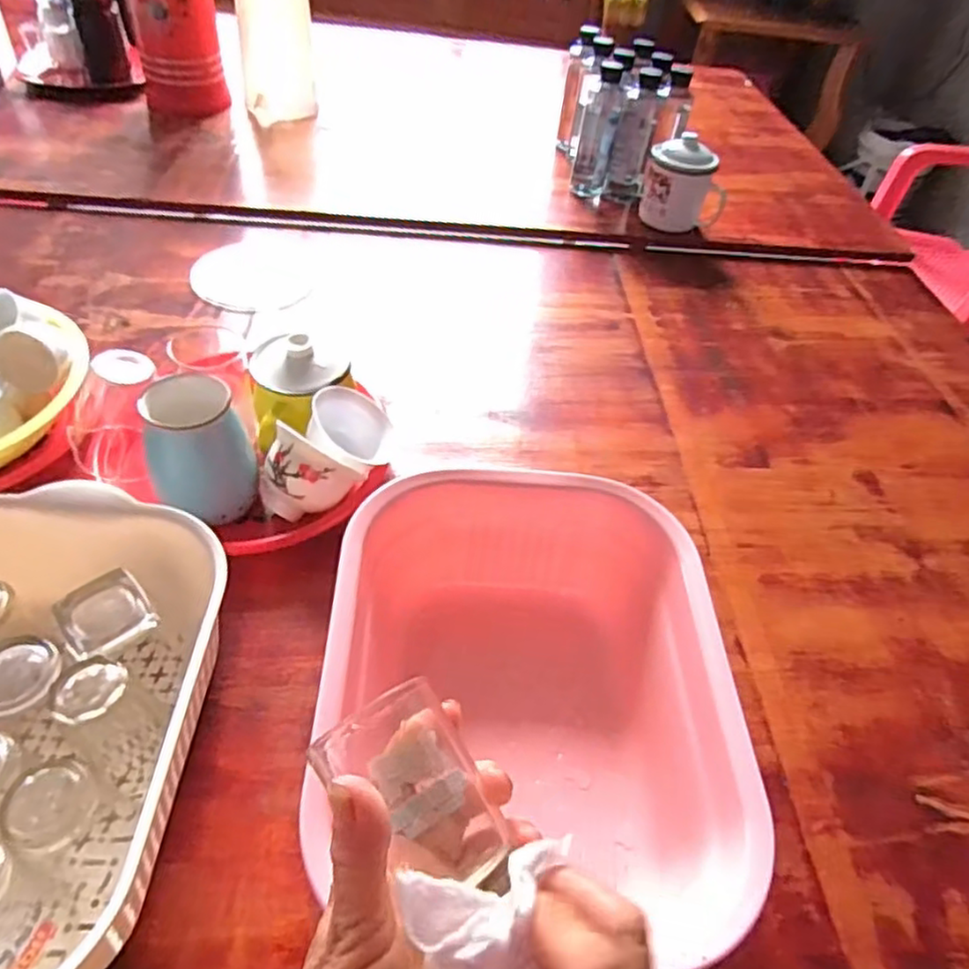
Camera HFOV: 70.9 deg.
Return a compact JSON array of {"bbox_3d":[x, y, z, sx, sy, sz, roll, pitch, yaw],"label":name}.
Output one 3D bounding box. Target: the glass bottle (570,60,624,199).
[{"bbox_3d":[0.171,-0.527,1.030,0.054,0.186,0.062,8,46,0],"label":"glass bottle"}]

